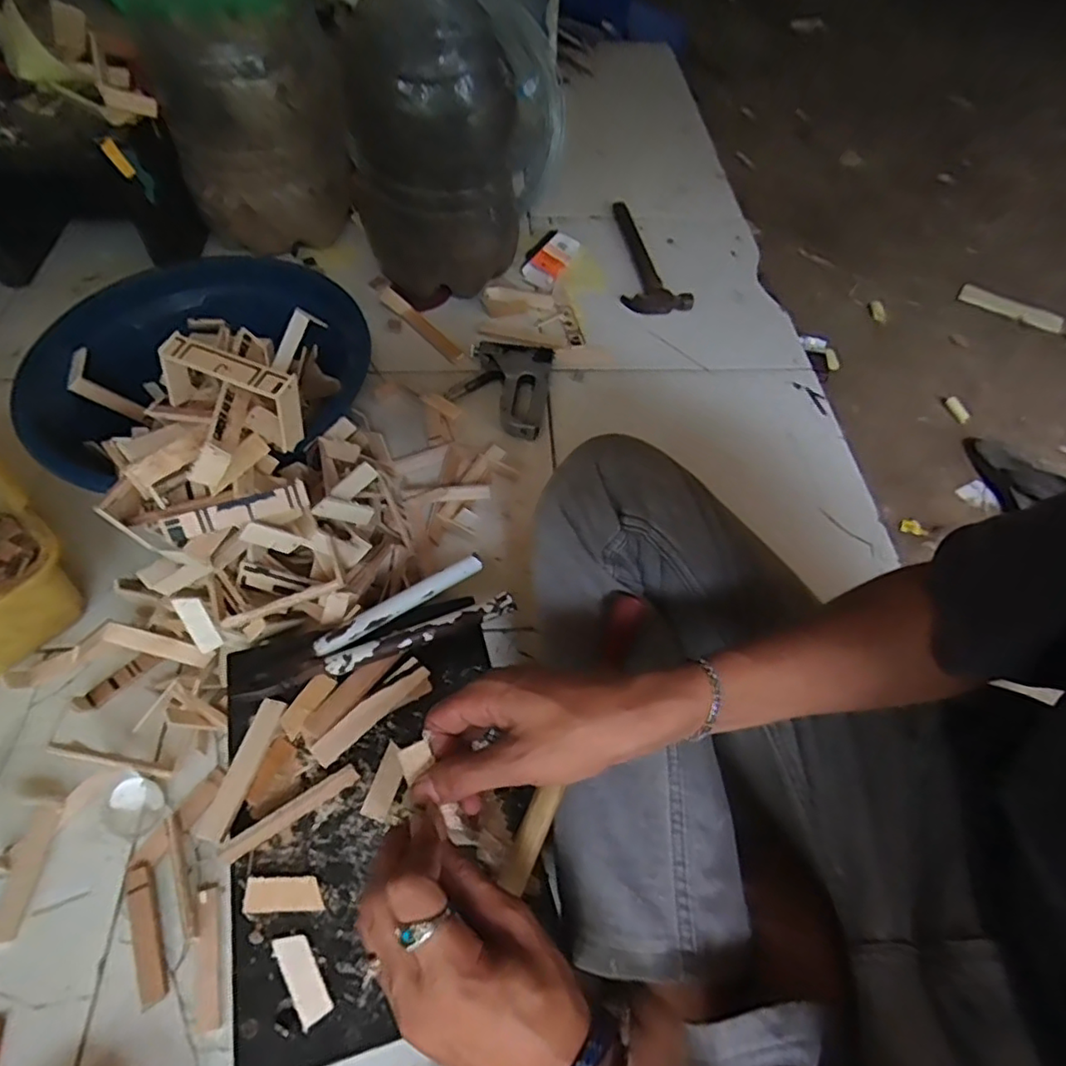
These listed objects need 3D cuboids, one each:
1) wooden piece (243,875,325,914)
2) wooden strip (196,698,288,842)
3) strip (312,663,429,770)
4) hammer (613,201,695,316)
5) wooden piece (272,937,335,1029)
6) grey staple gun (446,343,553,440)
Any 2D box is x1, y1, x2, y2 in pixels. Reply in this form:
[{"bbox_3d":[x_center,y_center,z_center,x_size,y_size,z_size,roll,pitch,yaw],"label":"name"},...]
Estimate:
[{"bbox_3d":[-0.164,0.238,0.400,0.050,0.004,0.020,0,57,-2],"label":"wooden piece"},{"bbox_3d":[-0.211,0.170,0.444,0.022,0.006,0.098,13,58,6],"label":"wooden strip"},{"bbox_3d":[-0.120,0.137,0.460,0.097,0.008,0.022,-34,90,-22],"label":"strip"},{"bbox_3d":[0.191,-0.465,1.023,0.108,0.034,0.285,-1,59,-4],"label":"hammer"},{"bbox_3d":[-0.144,0.276,0.378,0.019,0.004,0.052,-28,62,-19],"label":"wooden piece"},{"bbox_3d":[-0.045,-0.206,0.821,0.132,0.023,0.163,10,59,3],"label":"grey staple gun"}]

